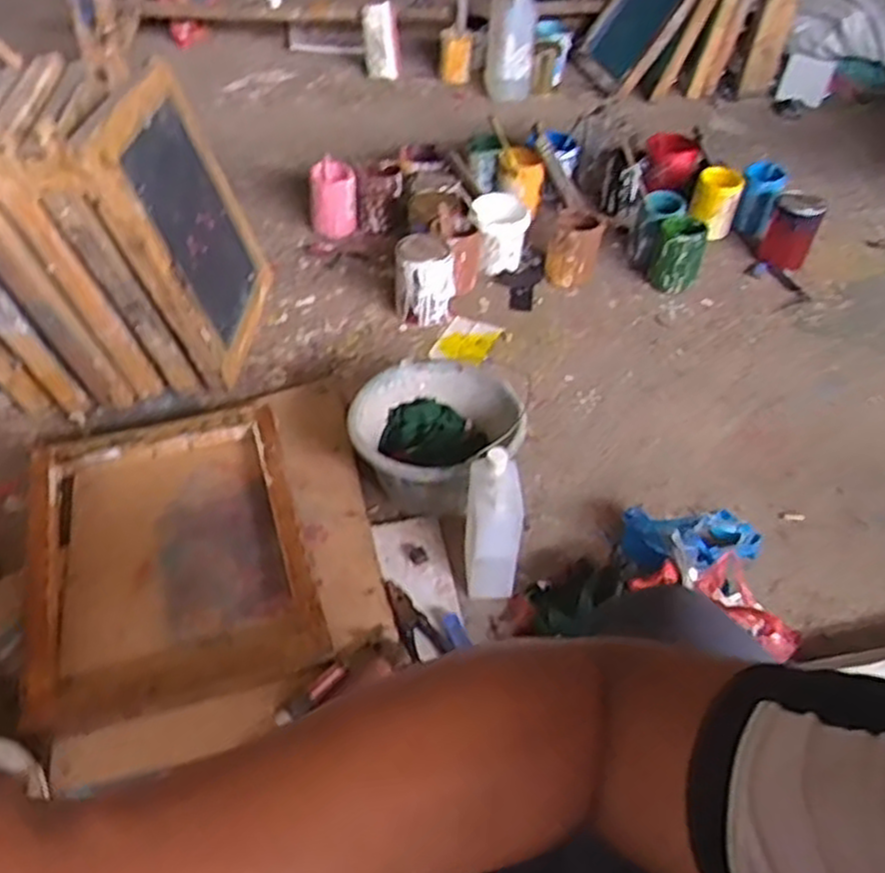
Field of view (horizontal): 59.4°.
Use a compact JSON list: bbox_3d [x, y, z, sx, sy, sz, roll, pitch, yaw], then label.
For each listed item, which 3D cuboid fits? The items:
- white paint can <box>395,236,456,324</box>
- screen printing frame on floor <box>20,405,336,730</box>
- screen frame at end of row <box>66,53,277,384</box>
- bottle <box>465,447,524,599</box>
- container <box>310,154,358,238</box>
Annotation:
[{"bbox_3d":[-0.034,-0.290,1.439,0.107,0.142,0.089,-4,45,-6],"label":"white paint can"},{"bbox_3d":[-0.378,0.156,1.084,0.360,0.046,0.449,-11,46,-13],"label":"screen printing frame on floor"},{"bbox_3d":[-0.426,-0.352,1.319,0.044,0.454,0.343,-7,45,14],"label":"screen frame at end of row"},{"bbox_3d":[0.067,0.118,1.041,0.071,0.204,0.093,3,45,0],"label":"bottle"},{"bbox_3d":[-0.240,-0.523,1.713,0.100,0.138,0.097,-5,45,-7],"label":"container"}]

